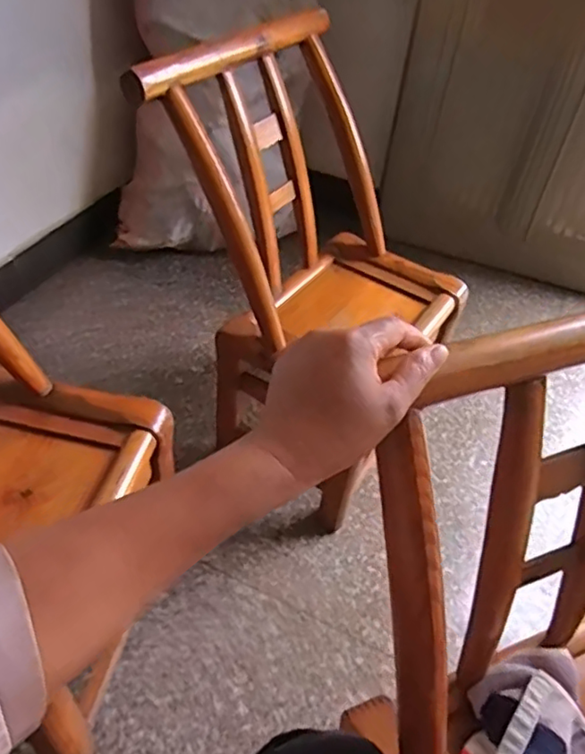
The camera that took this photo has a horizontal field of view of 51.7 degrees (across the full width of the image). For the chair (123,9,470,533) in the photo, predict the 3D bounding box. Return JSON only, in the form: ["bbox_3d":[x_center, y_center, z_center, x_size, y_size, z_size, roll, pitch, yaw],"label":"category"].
[{"bbox_3d":[0.045,-0.149,1.014,0.378,0.676,0.375,29,49,20],"label":"chair"}]

